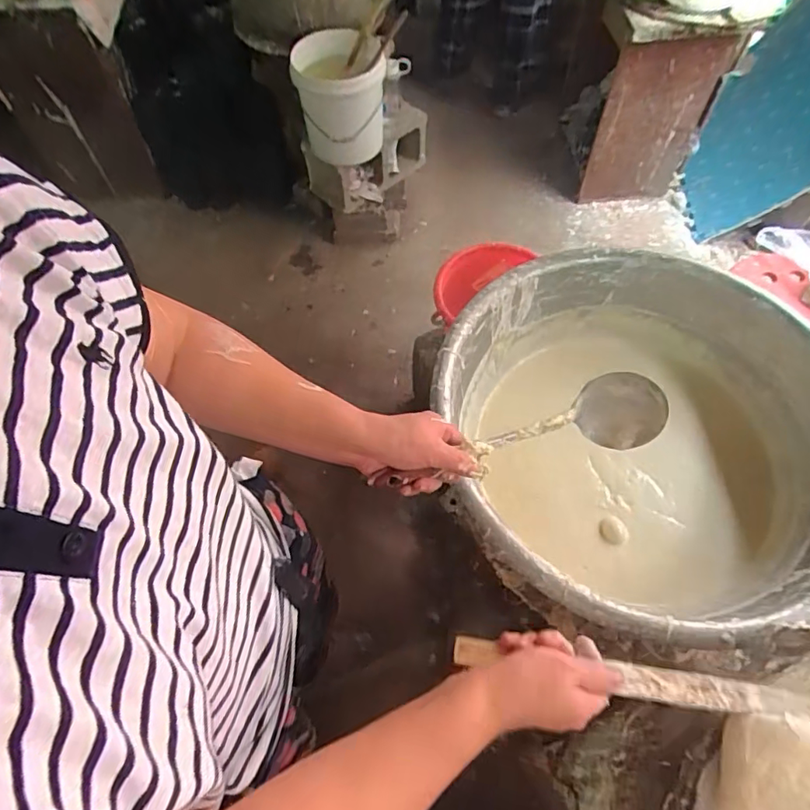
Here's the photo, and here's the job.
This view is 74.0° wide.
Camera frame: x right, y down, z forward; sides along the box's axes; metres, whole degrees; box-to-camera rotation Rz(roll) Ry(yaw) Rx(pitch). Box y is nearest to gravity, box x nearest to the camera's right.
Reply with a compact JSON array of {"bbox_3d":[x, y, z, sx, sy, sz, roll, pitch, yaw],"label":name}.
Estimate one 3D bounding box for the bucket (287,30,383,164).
[{"bbox_3d":[-0.180,-0.889,1.598,0.246,0.311,0.252,-2,59,3],"label":"bucket"}]

